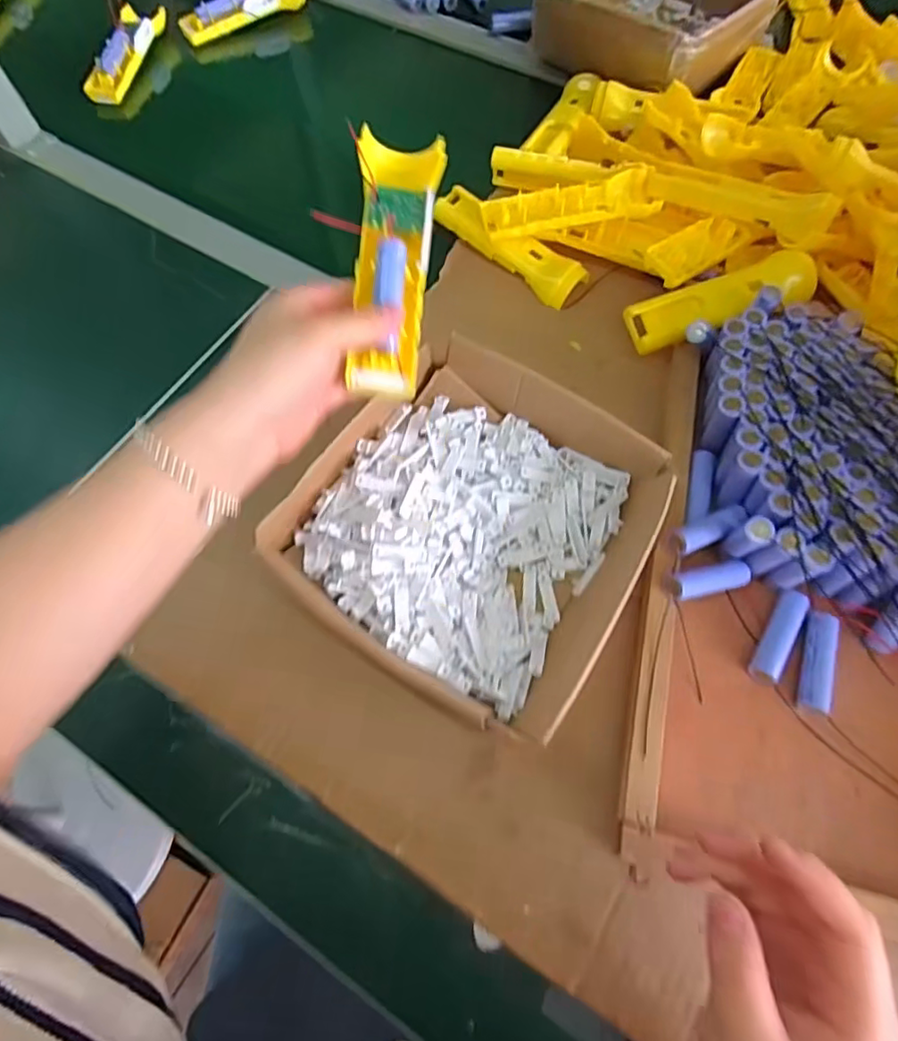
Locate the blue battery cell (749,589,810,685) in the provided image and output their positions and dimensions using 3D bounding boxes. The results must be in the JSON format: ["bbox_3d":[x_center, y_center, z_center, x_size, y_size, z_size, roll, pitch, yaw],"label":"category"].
[{"bbox_3d":[0.225,0.080,0.392,0.018,0.019,0.068,31,70,13],"label":"blue battery cell"}]

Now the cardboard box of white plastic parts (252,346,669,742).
[{"bbox_3d":[0.016,0.000,0.419,0.241,0.060,0.226,33,71,14],"label":"cardboard box of white plastic parts"}]

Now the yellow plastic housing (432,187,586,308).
[{"bbox_3d":[0.056,-0.265,0.549,0.159,0.032,0.037,38,72,15],"label":"yellow plastic housing"}]

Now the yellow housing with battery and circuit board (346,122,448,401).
[{"bbox_3d":[-0.034,-0.158,0.357,0.048,0.018,0.160,4,91,2],"label":"yellow housing with battery and circuit board"}]

